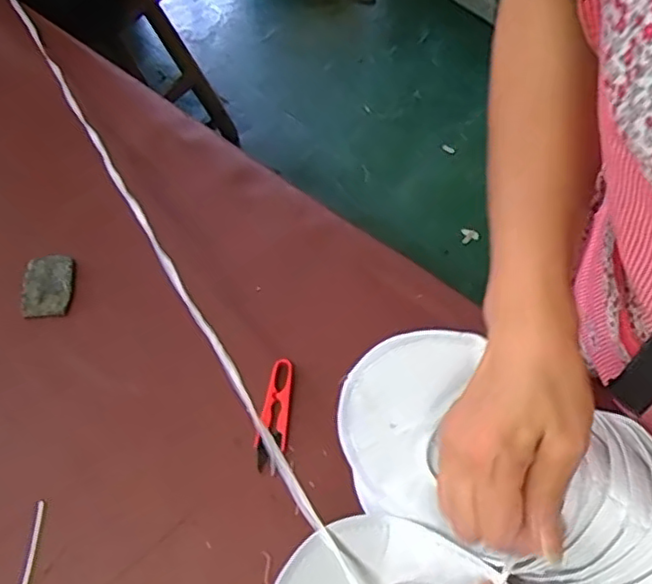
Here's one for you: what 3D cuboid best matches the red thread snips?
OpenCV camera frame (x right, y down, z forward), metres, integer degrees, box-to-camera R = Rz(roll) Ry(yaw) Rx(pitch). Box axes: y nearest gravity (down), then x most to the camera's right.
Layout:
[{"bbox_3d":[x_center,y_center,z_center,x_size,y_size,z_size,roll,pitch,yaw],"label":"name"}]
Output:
[{"bbox_3d":[-0.045,0.110,0.580,0.026,0.008,0.101,8,61,7],"label":"red thread snips"}]

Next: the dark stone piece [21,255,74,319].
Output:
[{"bbox_3d":[-0.280,-0.008,0.649,0.045,0.014,0.064,-5,60,0],"label":"dark stone piece"}]

